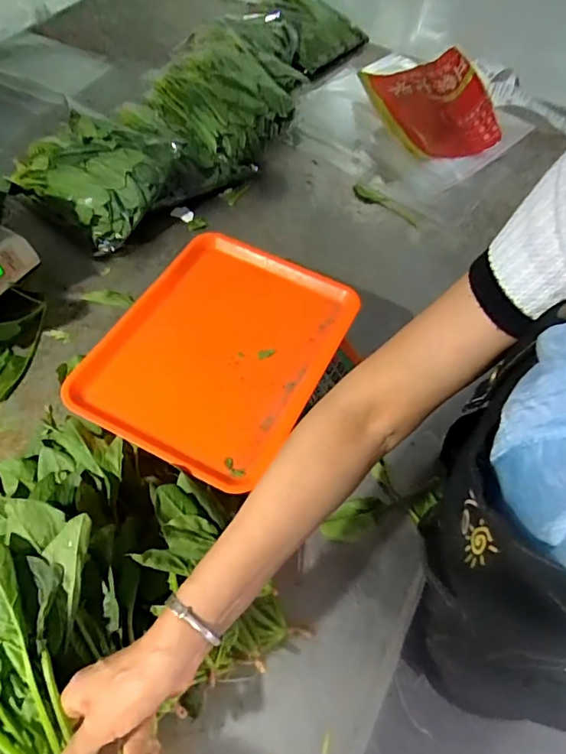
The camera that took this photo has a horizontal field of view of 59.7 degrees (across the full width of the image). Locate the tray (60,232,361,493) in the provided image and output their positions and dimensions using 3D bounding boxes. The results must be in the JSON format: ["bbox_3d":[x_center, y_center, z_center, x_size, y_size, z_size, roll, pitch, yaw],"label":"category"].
[{"bbox_3d":[-0.068,-0.038,0.565,0.229,0.026,0.298,25,60,11],"label":"tray"}]

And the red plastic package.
[{"bbox_3d":[0.315,-0.583,1.043,0.261,0.056,0.298,-17,61,-14],"label":"red plastic package"}]

